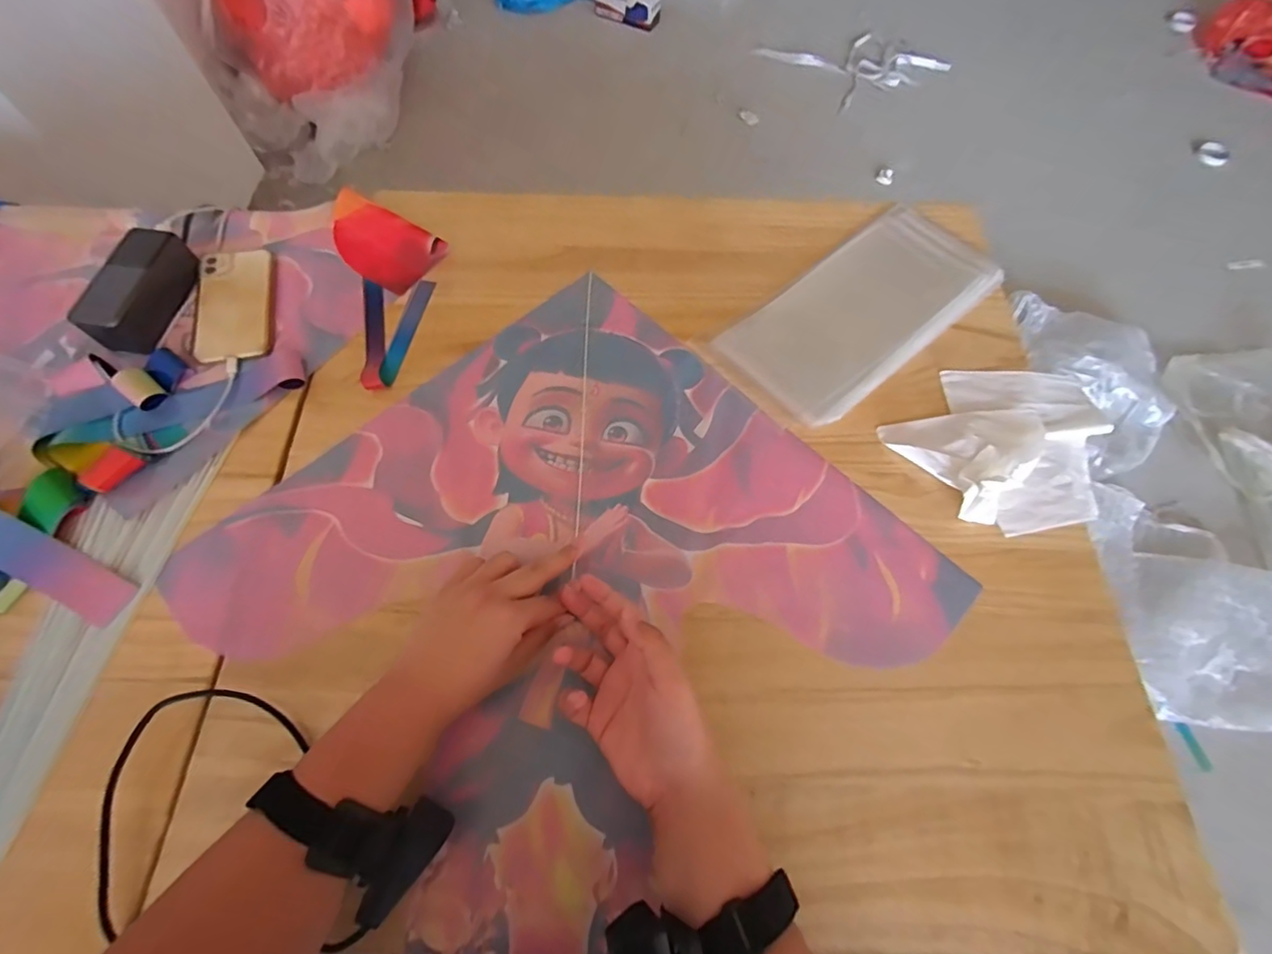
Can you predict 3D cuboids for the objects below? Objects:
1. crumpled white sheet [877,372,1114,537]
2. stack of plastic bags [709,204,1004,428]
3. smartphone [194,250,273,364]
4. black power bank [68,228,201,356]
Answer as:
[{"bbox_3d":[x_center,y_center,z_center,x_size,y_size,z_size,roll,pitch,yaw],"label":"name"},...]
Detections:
[{"bbox_3d":[0.395,-0.037,0.553,0.229,0.034,0.191,-29,68,-13],"label":"crumpled white sheet"},{"bbox_3d":[0.263,-0.195,0.618,0.338,0.016,0.159,-39,71,-14],"label":"stack of plastic bags"},{"bbox_3d":[-0.449,-0.194,0.597,0.077,0.015,0.154,-12,65,-6],"label":"smartphone"},{"bbox_3d":[-0.540,-0.201,0.581,0.058,0.054,0.136,9,65,4],"label":"black power bank"}]

